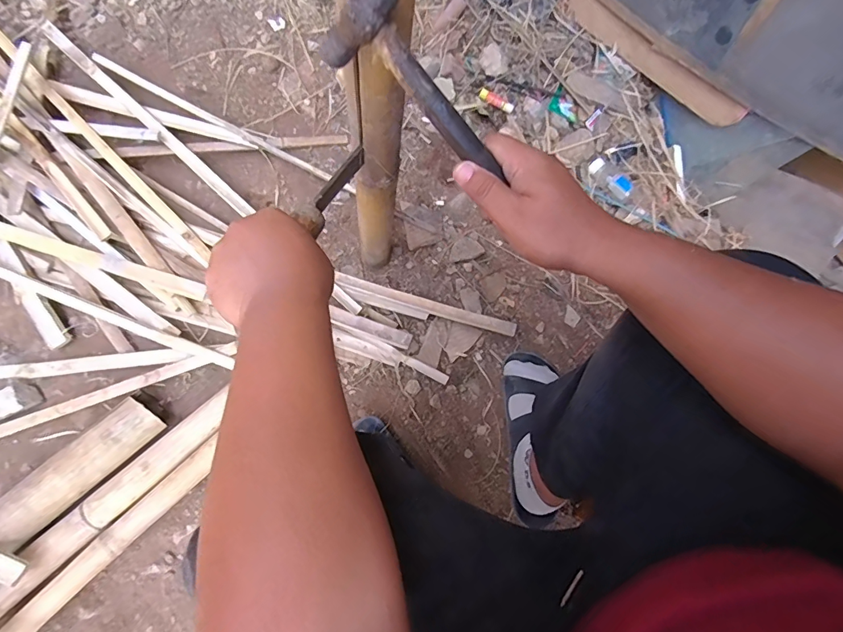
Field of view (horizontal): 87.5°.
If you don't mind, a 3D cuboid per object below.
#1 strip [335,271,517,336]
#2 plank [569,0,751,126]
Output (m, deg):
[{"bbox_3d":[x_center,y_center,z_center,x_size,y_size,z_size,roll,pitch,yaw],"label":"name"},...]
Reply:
[{"bbox_3d":[0.007,-0.021,0.719,0.298,0.011,0.025,18,73,2],"label":"strip"},{"bbox_3d":[0.421,-0.494,0.829,0.025,0.056,0.424,-29,66,-8],"label":"plank"}]

